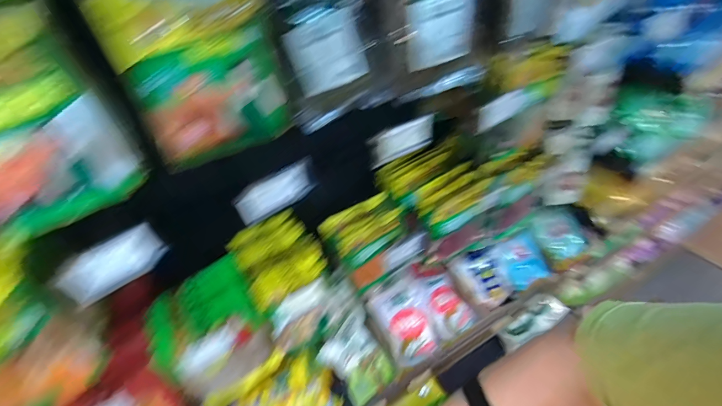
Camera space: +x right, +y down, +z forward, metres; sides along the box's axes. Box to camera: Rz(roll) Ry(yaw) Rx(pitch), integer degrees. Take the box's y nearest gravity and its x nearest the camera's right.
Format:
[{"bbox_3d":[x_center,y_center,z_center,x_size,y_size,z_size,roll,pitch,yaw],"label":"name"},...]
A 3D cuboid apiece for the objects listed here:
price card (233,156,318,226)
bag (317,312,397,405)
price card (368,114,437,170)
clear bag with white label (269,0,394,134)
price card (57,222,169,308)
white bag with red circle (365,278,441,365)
[{"bbox_3d":[-0.098,-0.012,0.418,0.098,0.057,0.006,-31,51,-18],"label":"price card"},{"bbox_3d":[-0.009,0.413,0.927,0.142,0.032,0.185,-37,82,-21],"label":"bag"},{"bbox_3d":[0.056,-0.082,0.467,0.093,0.043,0.006,-25,42,3],"label":"price card"},{"bbox_3d":[-0.043,-0.193,0.487,0.140,0.161,0.058,-20,45,-12],"label":"clear bag with white label"},{"bbox_3d":[-0.253,0.063,0.361,0.093,0.052,0.012,-31,49,-23],"label":"price card"},{"bbox_3d":[0.123,0.335,0.983,0.129,0.031,0.224,-31,86,0],"label":"white bag with red circle"}]

